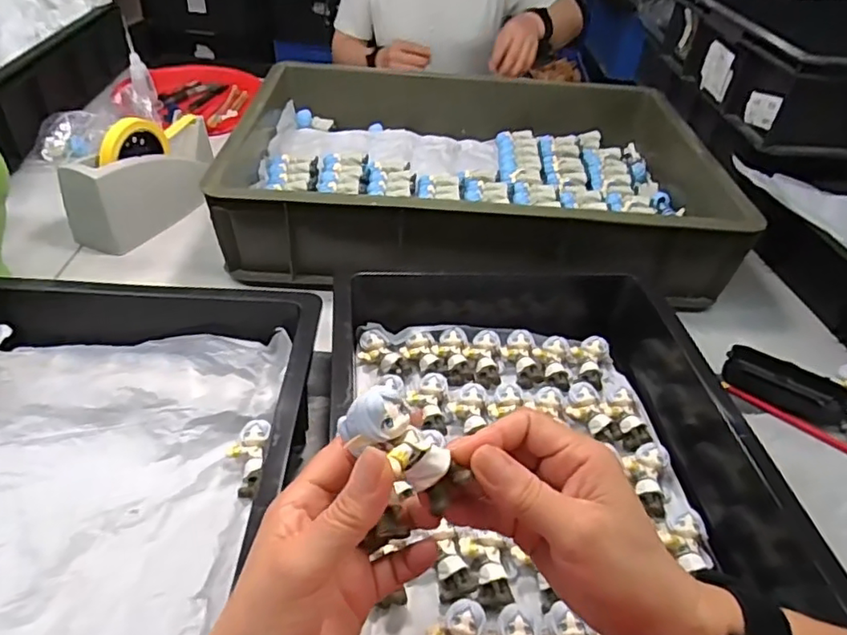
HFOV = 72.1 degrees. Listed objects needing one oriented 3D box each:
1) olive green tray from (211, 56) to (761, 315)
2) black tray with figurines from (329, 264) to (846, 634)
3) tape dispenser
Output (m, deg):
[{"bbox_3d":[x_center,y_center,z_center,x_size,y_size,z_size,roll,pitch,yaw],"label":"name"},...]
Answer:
[{"bbox_3d":[0.062,-0.203,0.775,0.573,0.112,0.418,3,40,-3],"label":"olive green tray"},{"bbox_3d":[0.096,0.107,0.449,0.332,0.085,0.484,0,41,-6],"label":"black tray with figurines"},{"bbox_3d":[-0.330,-0.172,0.718,0.094,0.111,0.196,24,44,21],"label":"tape dispenser"}]

